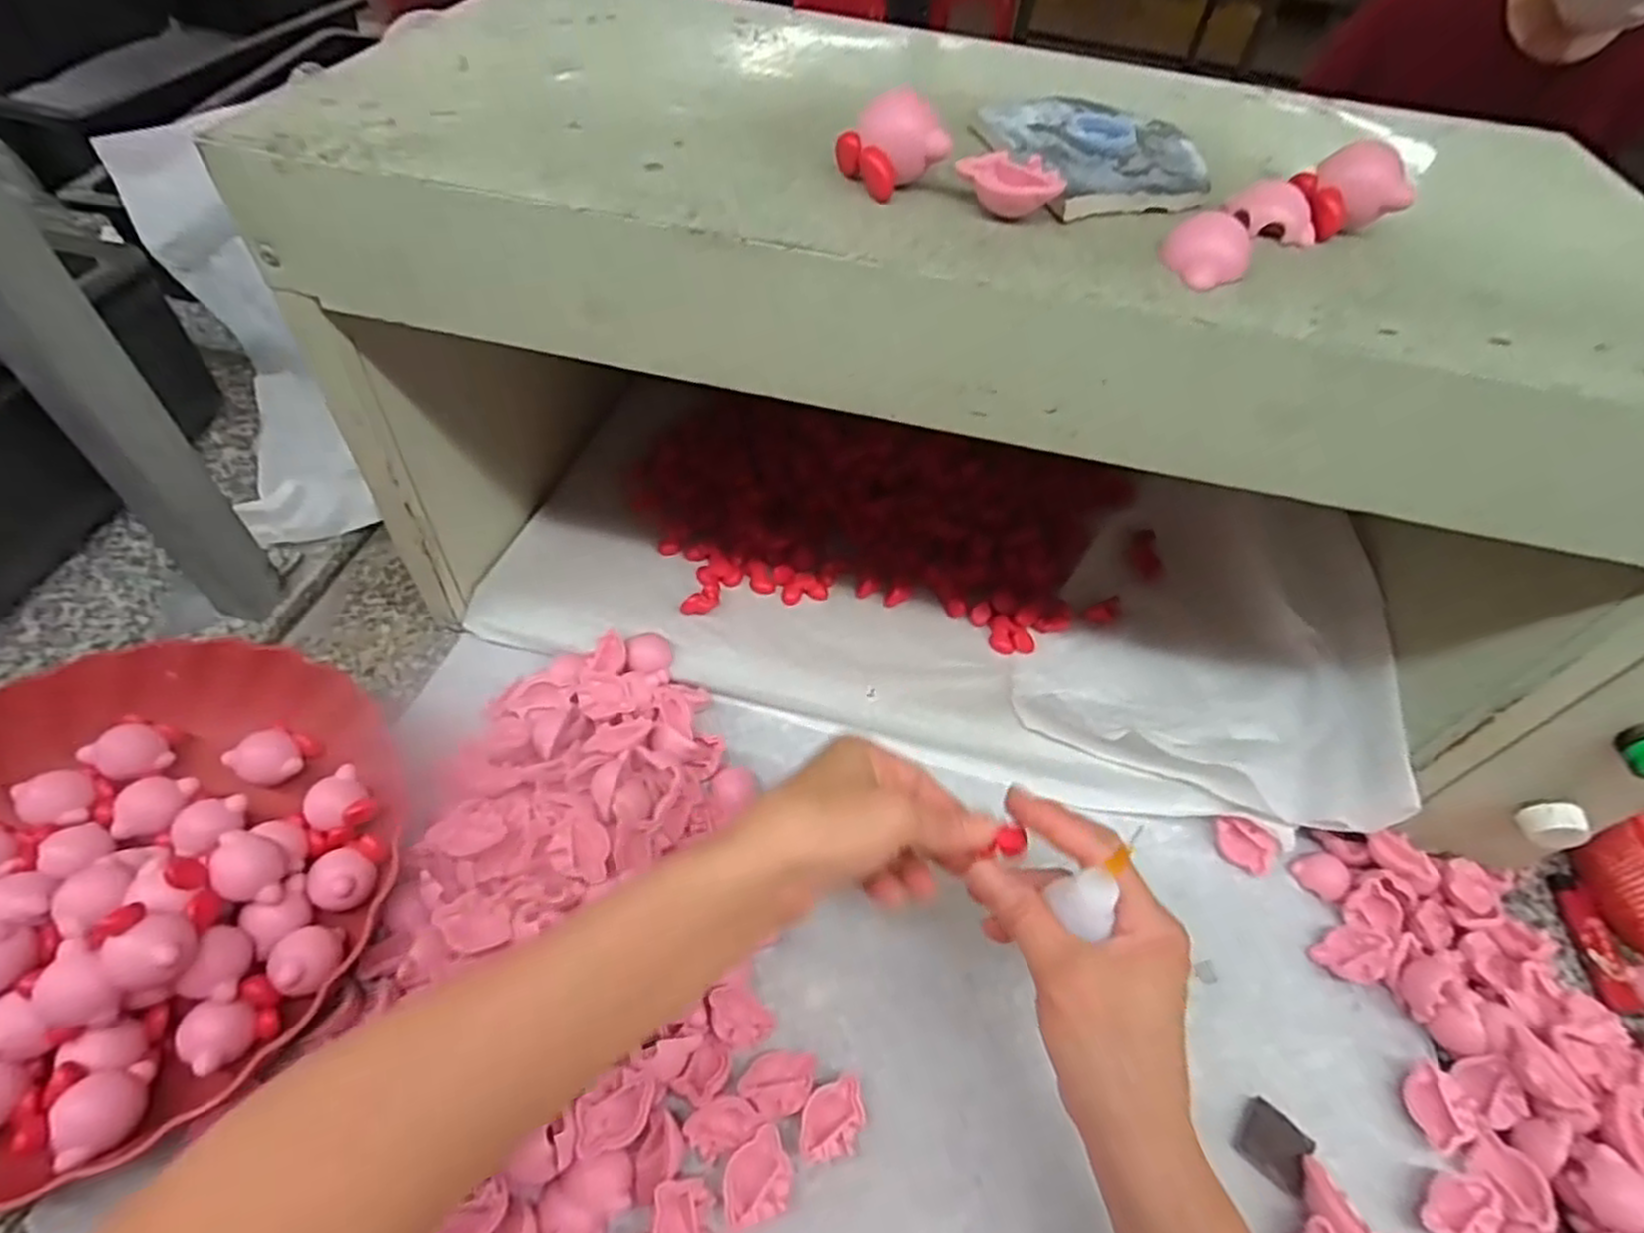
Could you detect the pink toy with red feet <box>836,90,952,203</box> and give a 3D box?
[{"bbox_3d":[0.026,-0.172,0.274,0.033,0.027,0.024,-11,54,-14],"label":"pink toy with red feet"}]

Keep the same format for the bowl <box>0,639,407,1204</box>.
[{"bbox_3d":[-0.332,0.121,0.352,0.222,0.062,0.234,4,52,-5],"label":"bowl"}]

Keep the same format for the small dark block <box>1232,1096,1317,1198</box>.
[{"bbox_3d":[0.214,0.249,0.355,0.030,0.005,0.029,38,57,21],"label":"small dark block"}]

